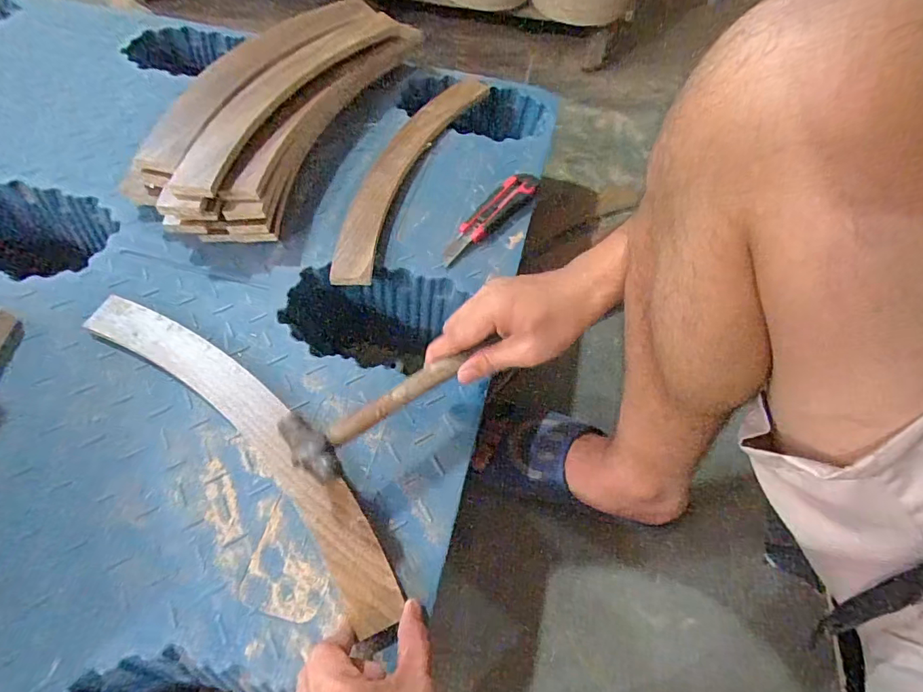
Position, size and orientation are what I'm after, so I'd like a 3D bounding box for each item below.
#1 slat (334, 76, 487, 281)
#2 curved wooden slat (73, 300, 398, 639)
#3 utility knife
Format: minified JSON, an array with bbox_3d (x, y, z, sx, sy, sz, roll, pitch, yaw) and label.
[{"bbox_3d":[-0.075,-0.250,0.671,0.078,0.019,0.436,19,61,8],"label":"slat"},{"bbox_3d":[-0.207,0.079,0.462,0.432,0.014,0.079,39,65,19],"label":"curved wooden slat"},{"bbox_3d":[0.039,-0.167,0.627,0.045,0.022,0.181,33,64,15],"label":"utility knife"}]

